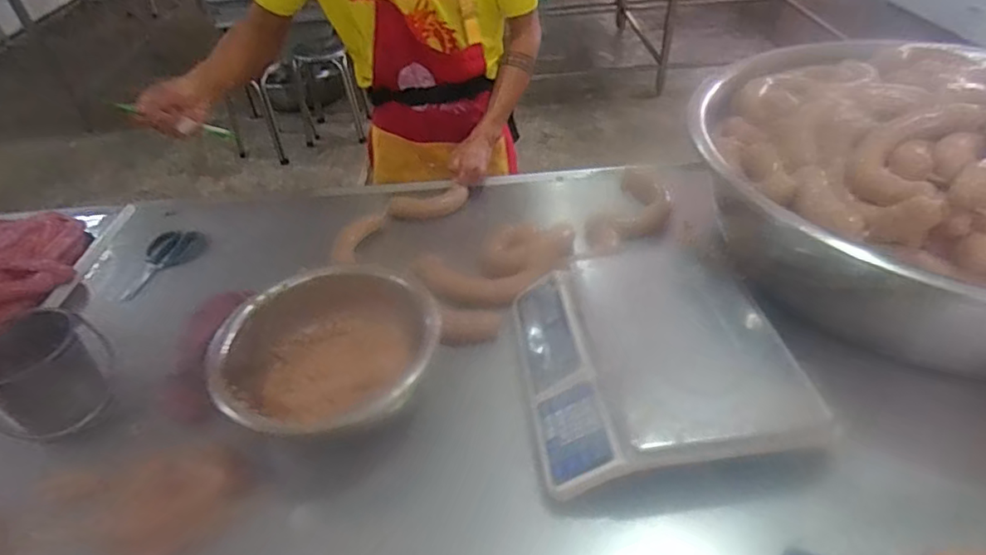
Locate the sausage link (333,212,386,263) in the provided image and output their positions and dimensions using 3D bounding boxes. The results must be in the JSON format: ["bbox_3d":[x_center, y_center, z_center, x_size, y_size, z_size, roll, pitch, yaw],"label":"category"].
[{"bbox_3d":[-0.256,-0.080,1.075,0.048,0.037,0.147,12,45,18],"label":"sausage link"}]

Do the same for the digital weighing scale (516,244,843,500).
[{"bbox_3d":[0.203,0.105,0.743,0.312,0.102,0.337,-7,42,-2],"label":"digital weighing scale"}]

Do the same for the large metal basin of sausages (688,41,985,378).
[{"bbox_3d":[0.589,-0.159,0.821,0.549,0.249,0.582,-3,42,2],"label":"large metal basin of sausages"}]

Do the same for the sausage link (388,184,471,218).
[{"bbox_3d":[-0.128,-0.148,1.125,0.156,0.034,0.048,-16,43,-12],"label":"sausage link"}]

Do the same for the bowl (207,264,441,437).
[{"bbox_3d":[-0.233,0.093,0.799,0.291,0.092,0.250,-20,44,-16],"label":"bowl"}]

